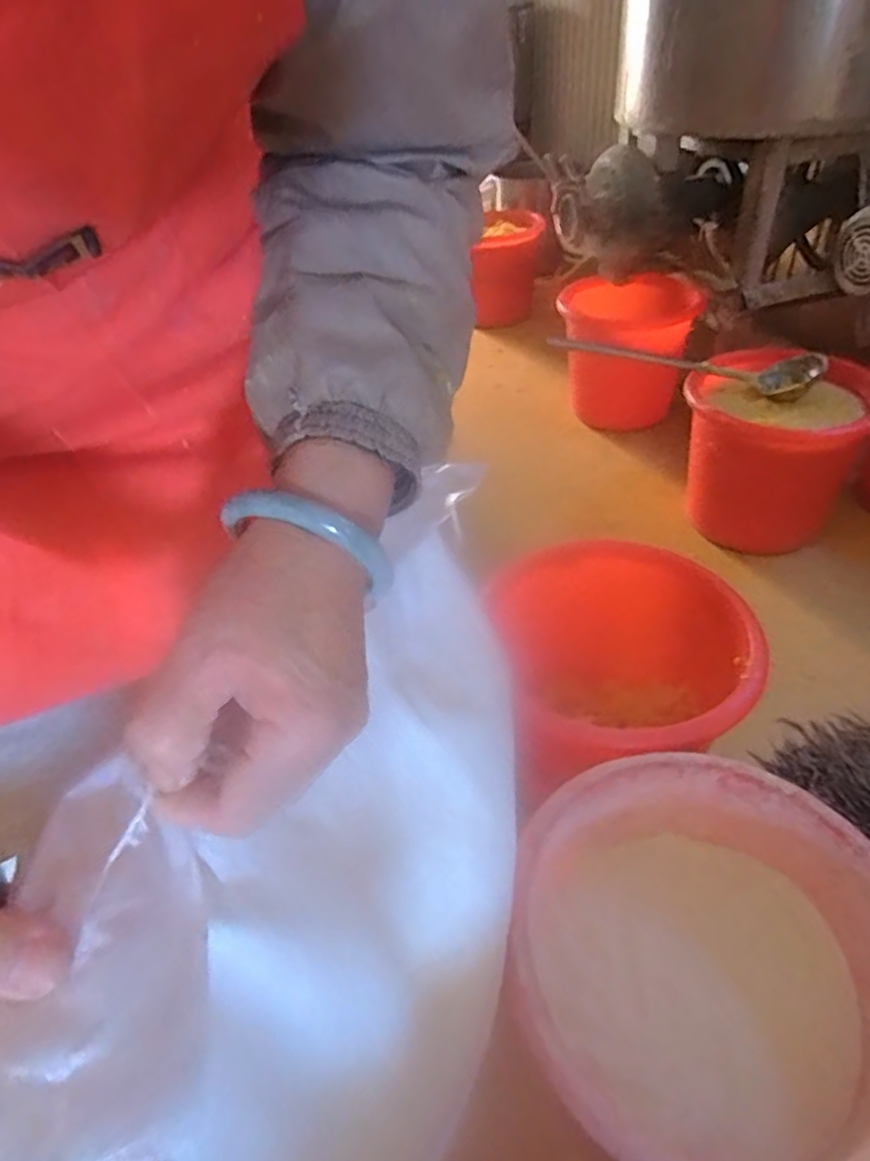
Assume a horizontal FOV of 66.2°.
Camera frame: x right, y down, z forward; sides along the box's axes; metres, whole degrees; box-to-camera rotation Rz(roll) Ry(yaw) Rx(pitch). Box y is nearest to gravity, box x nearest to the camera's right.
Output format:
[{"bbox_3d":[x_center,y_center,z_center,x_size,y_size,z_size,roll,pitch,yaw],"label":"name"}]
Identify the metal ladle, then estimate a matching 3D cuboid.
[{"bbox_3d":[0.448,-0.425,1.263,0.521,0.064,0.078,22,49,28],"label":"metal ladle"}]

